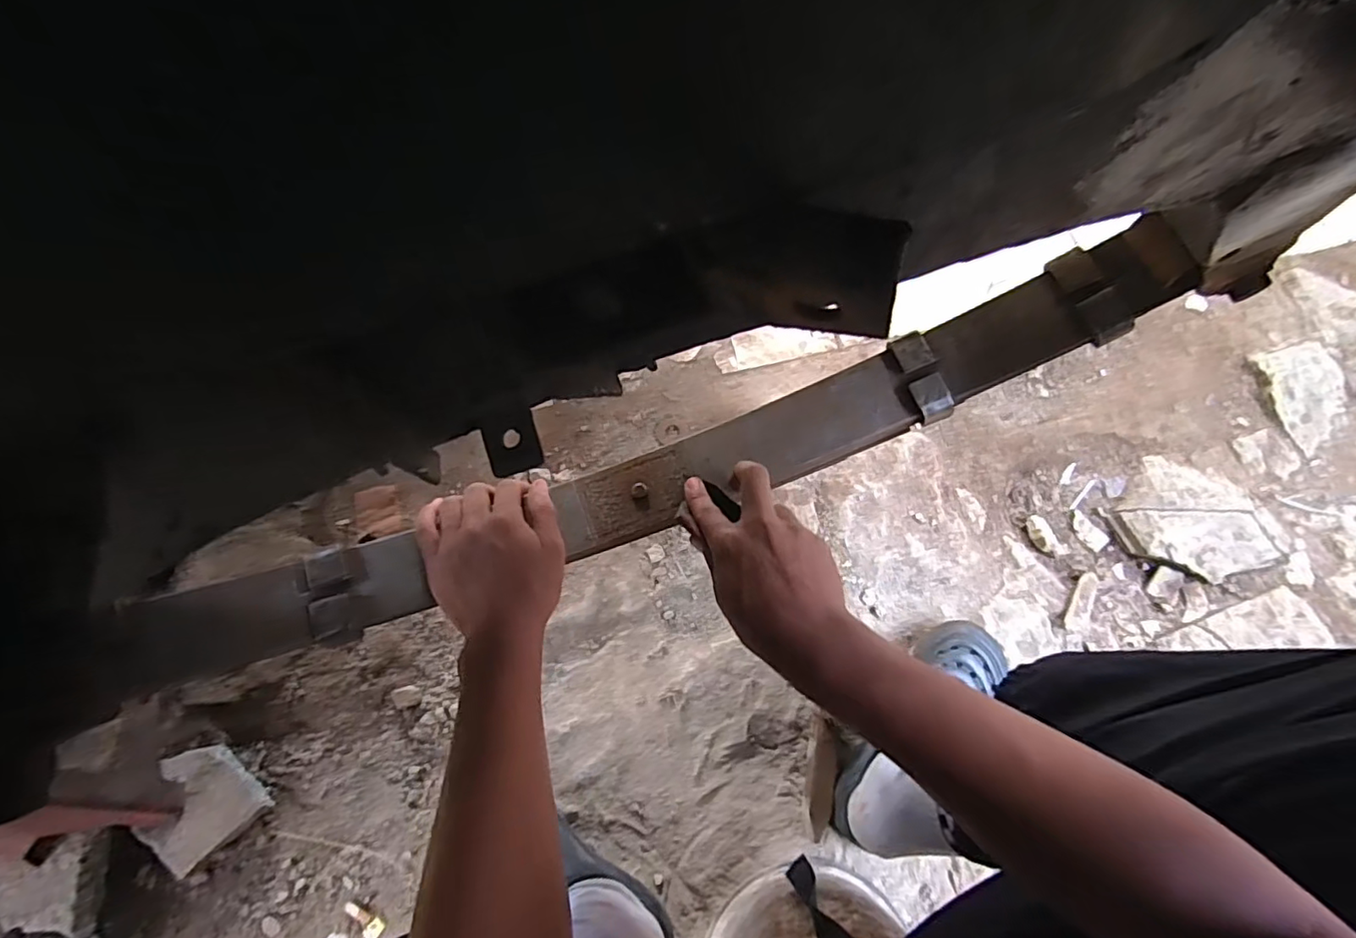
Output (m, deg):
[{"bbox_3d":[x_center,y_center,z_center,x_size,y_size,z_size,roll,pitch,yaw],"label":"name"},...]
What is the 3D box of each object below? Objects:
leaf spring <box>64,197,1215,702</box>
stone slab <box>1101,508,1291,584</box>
[{"bbox_3d":[-0.002,-0.005,0.456,0.734,0.132,0.071,-20,75,-3],"label":"leaf spring"},{"bbox_3d":[0.675,0.097,0.770,0.198,0.022,0.087,3,71,0],"label":"stone slab"}]

